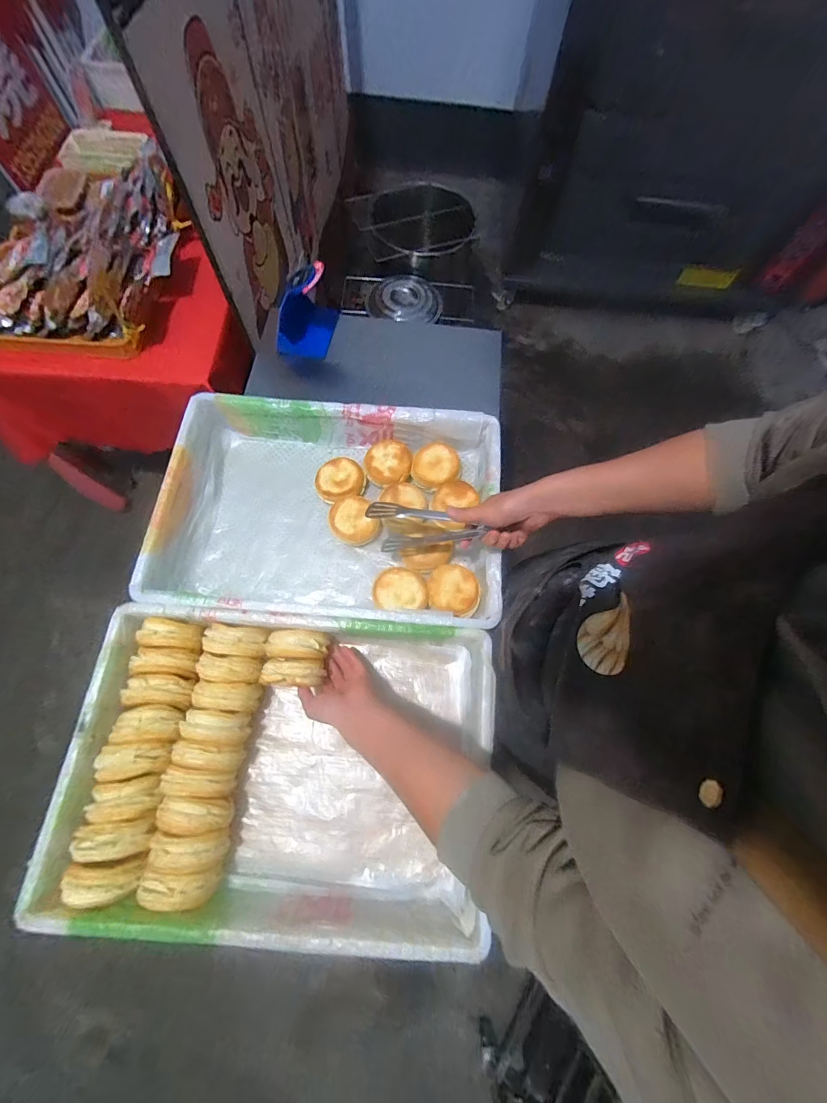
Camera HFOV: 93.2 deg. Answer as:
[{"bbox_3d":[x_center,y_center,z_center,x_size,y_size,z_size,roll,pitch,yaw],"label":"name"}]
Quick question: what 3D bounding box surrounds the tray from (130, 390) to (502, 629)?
[{"bbox_3d":[-0.148,-0.071,0.739,0.591,0.135,0.418,4,71,-1],"label":"tray"}]

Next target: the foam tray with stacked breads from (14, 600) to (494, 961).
[{"bbox_3d":[-0.188,0.309,0.603,0.590,0.115,0.413,5,71,-1],"label":"foam tray with stacked breads"}]

